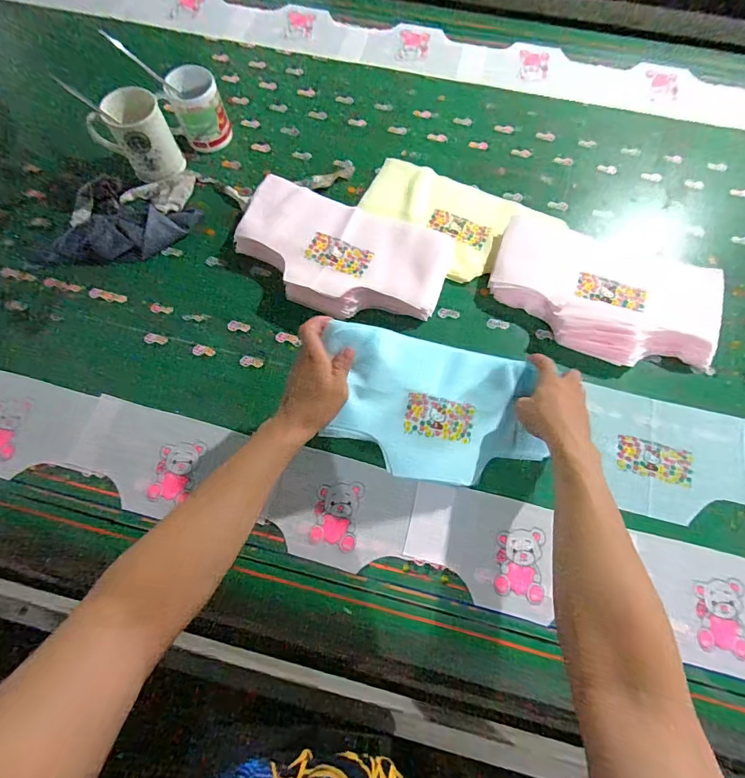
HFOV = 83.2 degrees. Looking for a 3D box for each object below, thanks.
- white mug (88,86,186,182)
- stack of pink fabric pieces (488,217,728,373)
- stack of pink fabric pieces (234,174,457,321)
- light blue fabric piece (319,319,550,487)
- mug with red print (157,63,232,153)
[{"bbox_3d":[-0.384,-0.405,0.698,0.113,0.102,0.111,-32,74,-9],"label":"white mug"},{"bbox_3d":[0.357,-0.146,0.635,0.345,0.048,0.204,20,73,7],"label":"stack of pink fabric pieces"},{"bbox_3d":[-0.053,-0.208,0.660,0.331,0.032,0.180,20,73,7],"label":"stack of pink fabric pieces"},{"bbox_3d":[0.082,0.028,0.531,0.294,0.013,0.170,10,84,-19],"label":"light blue fabric piece"},{"bbox_3d":[-0.302,-0.477,0.726,0.097,0.093,0.094,-23,73,-6],"label":"mug with red print"}]

